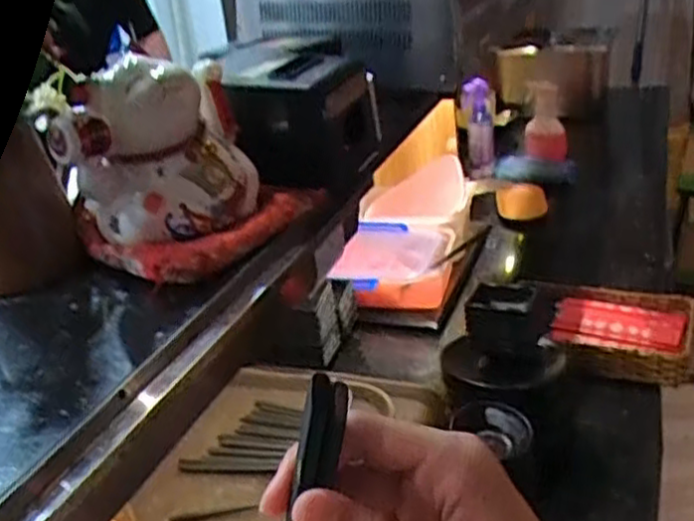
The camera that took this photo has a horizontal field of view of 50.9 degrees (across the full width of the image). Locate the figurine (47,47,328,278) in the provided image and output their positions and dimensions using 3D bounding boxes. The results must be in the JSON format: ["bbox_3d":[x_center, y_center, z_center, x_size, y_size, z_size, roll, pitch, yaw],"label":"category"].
[{"bbox_3d":[-0.148,-0.083,0.648,0.188,0.183,0.142,-27,33,-36],"label":"figurine"}]

